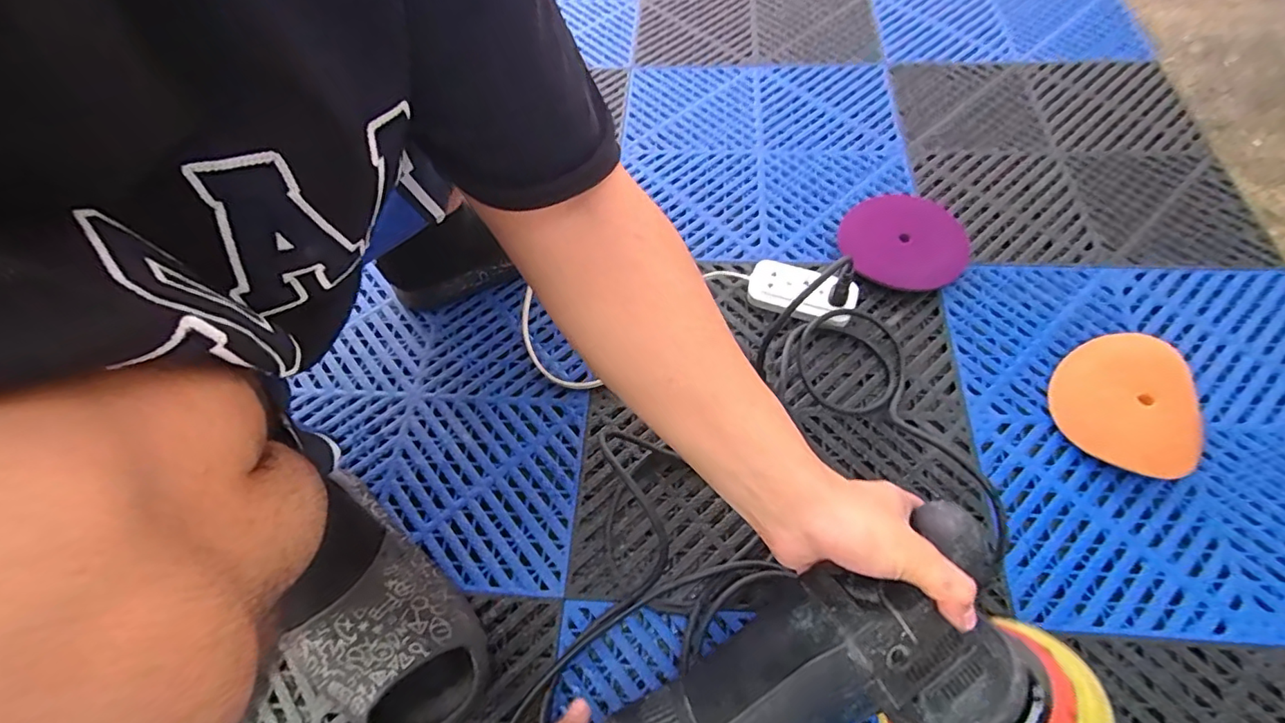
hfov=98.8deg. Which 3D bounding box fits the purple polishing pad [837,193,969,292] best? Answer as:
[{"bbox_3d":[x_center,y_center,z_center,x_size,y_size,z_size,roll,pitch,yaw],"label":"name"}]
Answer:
[{"bbox_3d":[0.314,-0.149,0.666,0.141,0.019,0.129,-5,67,11],"label":"purple polishing pad"}]

